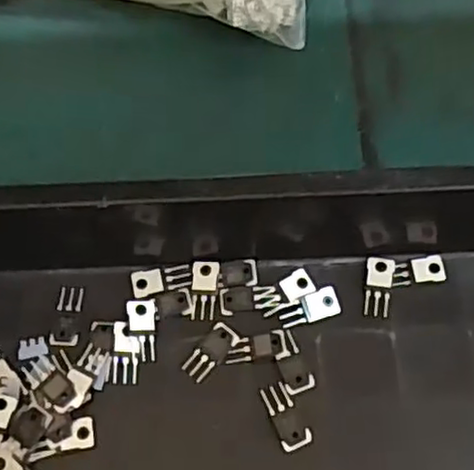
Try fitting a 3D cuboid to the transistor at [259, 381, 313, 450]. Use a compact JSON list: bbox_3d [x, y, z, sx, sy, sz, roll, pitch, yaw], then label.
[{"bbox_3d":[0.026,0.096,0.355,0.016,0.004,0.035,-21,62,-8],"label":"transistor"}]

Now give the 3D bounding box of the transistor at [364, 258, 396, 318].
[{"bbox_3d":[0.082,0.030,0.385,0.016,0.004,0.034,9,74,9],"label":"transistor"}]

